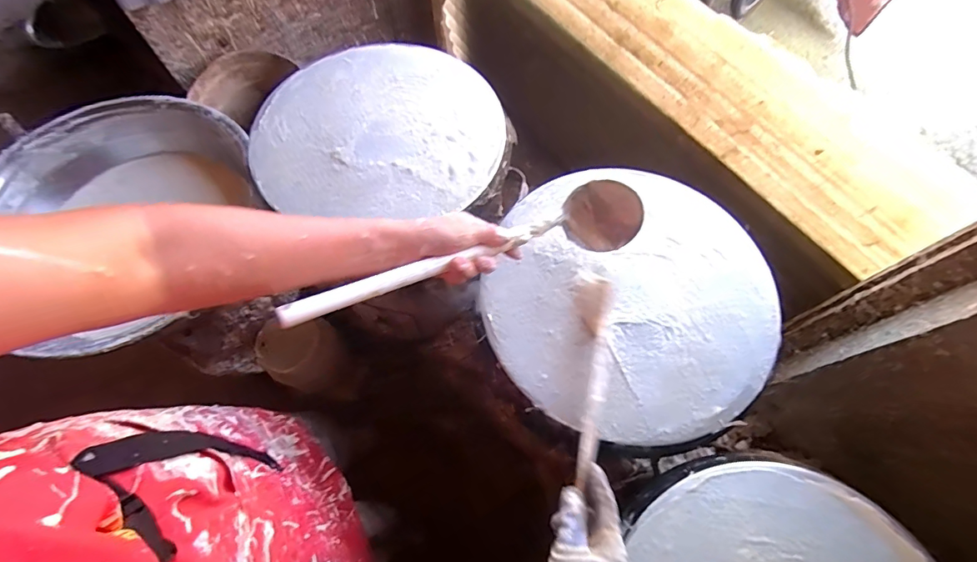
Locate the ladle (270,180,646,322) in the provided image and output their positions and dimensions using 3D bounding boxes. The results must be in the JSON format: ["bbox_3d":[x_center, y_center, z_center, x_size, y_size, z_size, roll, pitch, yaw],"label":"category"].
[{"bbox_3d":[-0.007,-0.023,0.493,0.399,0.076,0.072,-21,69,-24],"label":"ladle"}]

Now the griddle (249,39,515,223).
[{"bbox_3d":[-0.159,-0.237,0.708,0.367,0.032,0.343,0,68,0],"label":"griddle"}]

